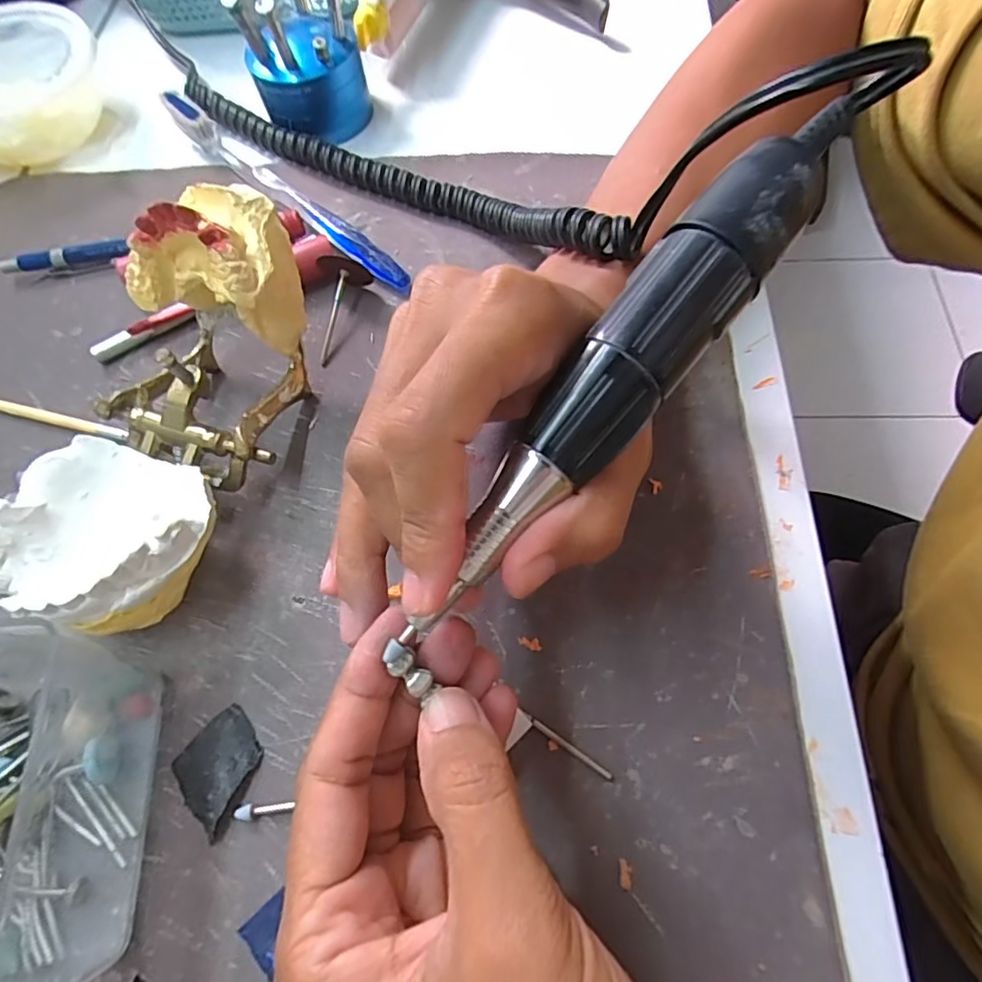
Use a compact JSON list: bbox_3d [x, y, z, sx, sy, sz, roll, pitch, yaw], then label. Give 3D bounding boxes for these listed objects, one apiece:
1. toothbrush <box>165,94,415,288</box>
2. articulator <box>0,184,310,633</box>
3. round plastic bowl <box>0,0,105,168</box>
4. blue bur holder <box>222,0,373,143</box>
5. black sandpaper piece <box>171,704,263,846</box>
[{"bbox_3d":[-0.107,-0.152,0.291,0.181,0.022,0.011,40,74,18],"label":"toothbrush"},{"bbox_3d":[-0.118,-0.027,0.206,0.069,0.077,0.145,9,67,7],"label":"articulator"},{"bbox_3d":[-0.270,-0.225,0.327,0.095,0.040,0.100,-1,66,3],"label":"round plastic bowl"},{"bbox_3d":[-0.100,-0.234,0.301,0.058,0.067,0.058,-19,66,-5],"label":"blue bur holder"},{"bbox_3d":[-0.089,0.090,0.190,0.027,0.006,0.029,39,73,18],"label":"black sandpaper piece"}]

